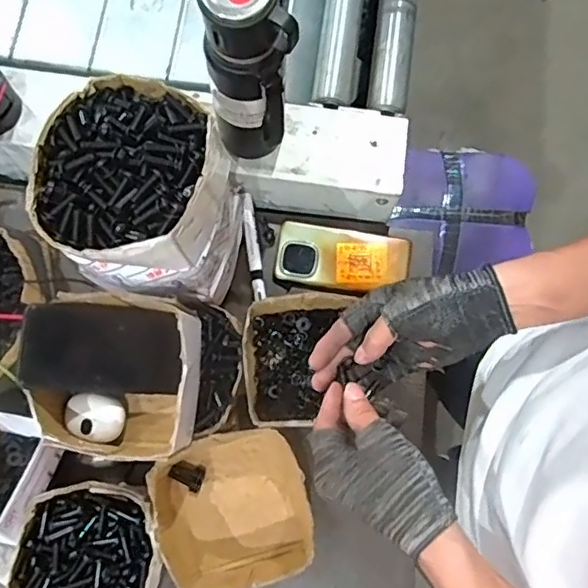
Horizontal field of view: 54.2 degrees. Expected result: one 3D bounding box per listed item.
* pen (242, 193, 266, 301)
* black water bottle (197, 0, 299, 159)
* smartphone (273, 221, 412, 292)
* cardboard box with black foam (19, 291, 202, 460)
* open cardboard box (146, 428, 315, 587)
[{"bbox_3d":[-0.051,-0.059,0.710,0.017,0.010,0.136,-8,77,-4],"label":"pen"},{"bbox_3d":[-0.043,-0.207,0.572,0.073,0.248,0.070,-6,77,-3],"label":"black water bottle"},{"bbox_3d":[0.061,-0.045,0.714,0.161,0.010,0.076,9,77,0],"label":"smartphone"},{"bbox_3d":[-0.173,0.083,0.576,0.152,0.114,0.147,3,77,-1],"label":"cardboard box with black foam"},{"bbox_3d":[-0.065,0.233,0.624,0.164,0.074,0.153,-8,77,-4],"label":"open cardboard box"}]

